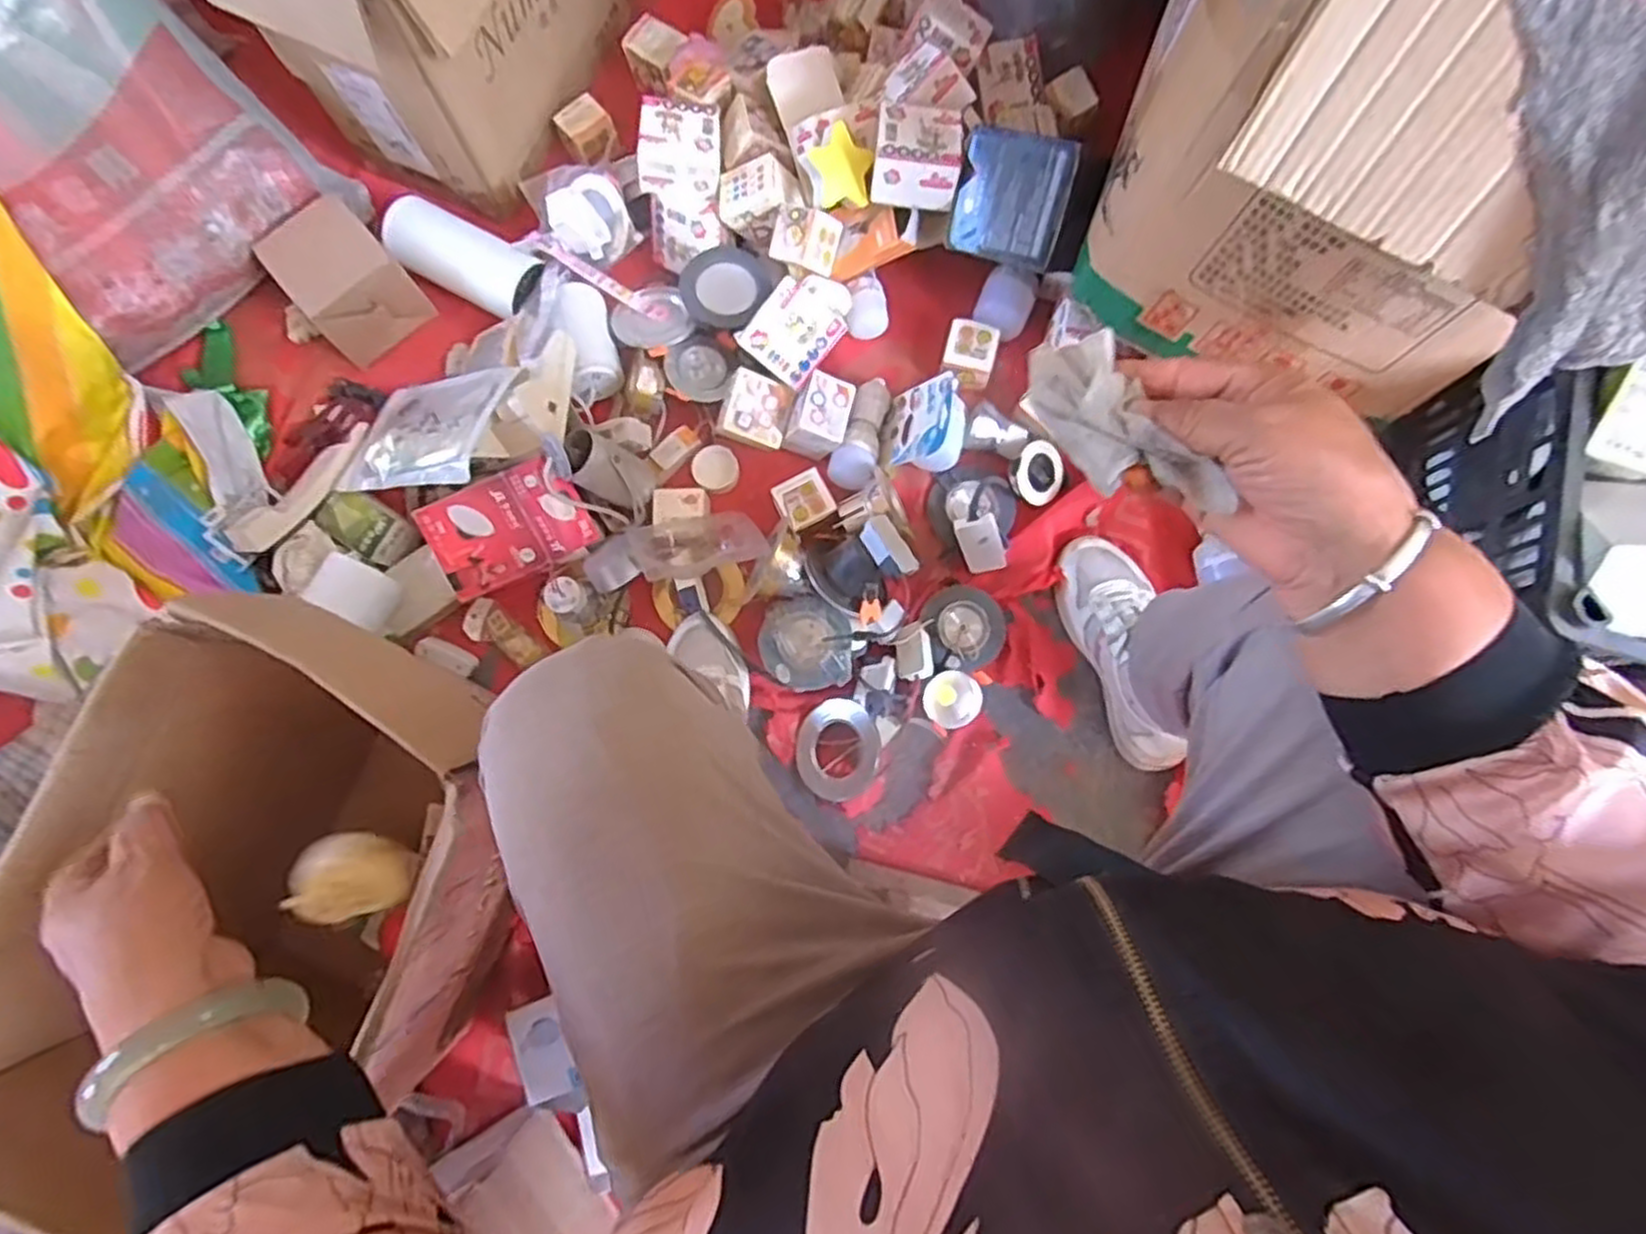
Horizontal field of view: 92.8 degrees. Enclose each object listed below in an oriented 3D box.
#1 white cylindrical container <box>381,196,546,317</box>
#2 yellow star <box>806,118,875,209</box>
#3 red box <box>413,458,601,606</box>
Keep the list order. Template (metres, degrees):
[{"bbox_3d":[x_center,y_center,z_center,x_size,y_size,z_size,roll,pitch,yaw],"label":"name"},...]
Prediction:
[{"bbox_3d":[-0.398,-0.402,0.882,0.181,0.062,0.076,27,81,6],"label":"white cylindrical container"},{"bbox_3d":[0.019,-0.458,0.797,0.064,0.016,0.074,-15,108,-11],"label":"yellow star"},{"bbox_3d":[-0.325,-0.092,0.805,0.155,0.028,0.103,-25,111,-4],"label":"red box"}]

